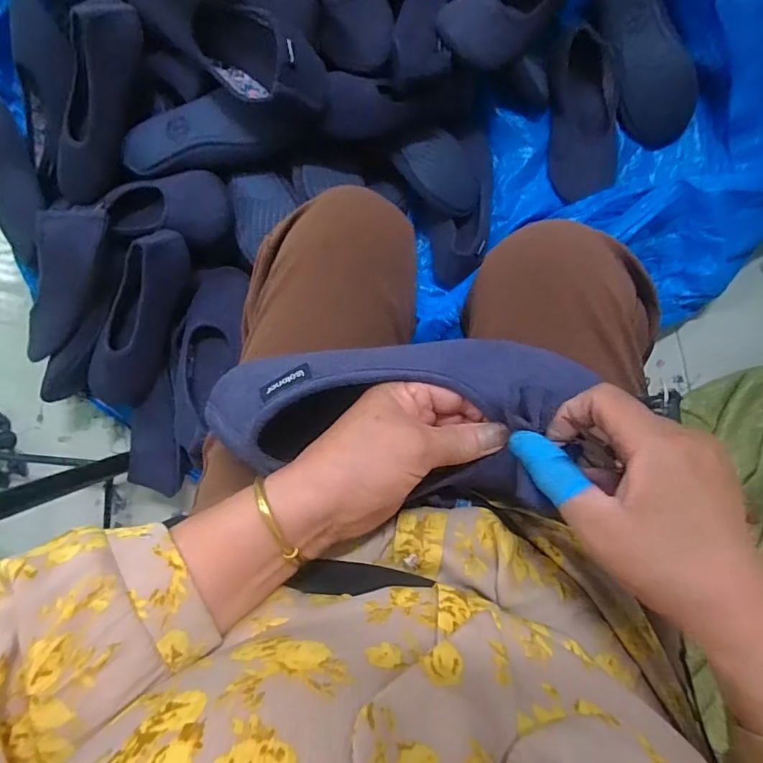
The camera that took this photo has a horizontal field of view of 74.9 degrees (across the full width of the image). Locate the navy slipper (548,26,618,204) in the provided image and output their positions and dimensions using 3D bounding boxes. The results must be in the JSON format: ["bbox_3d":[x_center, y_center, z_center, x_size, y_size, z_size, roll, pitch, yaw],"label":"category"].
[{"bbox_3d":[0.301,-0.387,0.720,0.099,0.074,0.225,-4,92,3],"label":"navy slipper"}]

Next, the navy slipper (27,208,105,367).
[{"bbox_3d":[-0.440,-0.130,0.685,0.073,0.044,0.245,19,120,-27],"label":"navy slipper"}]

